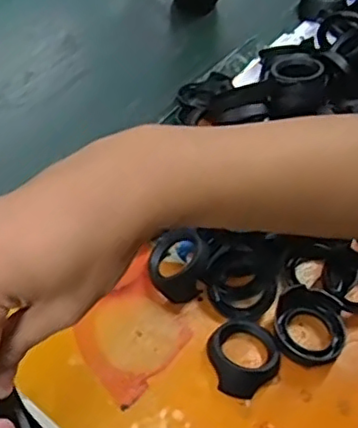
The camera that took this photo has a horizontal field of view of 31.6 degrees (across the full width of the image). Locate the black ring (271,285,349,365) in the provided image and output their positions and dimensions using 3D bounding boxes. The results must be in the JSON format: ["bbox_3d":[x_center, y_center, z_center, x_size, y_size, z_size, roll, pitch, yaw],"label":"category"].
[{"bbox_3d":[0.114,0.099,0.552,0.063,0.024,0.068,15,53,4],"label":"black ring"}]

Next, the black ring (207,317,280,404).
[{"bbox_3d":[0.055,0.118,0.530,0.060,0.020,0.069,16,53,4],"label":"black ring"}]

